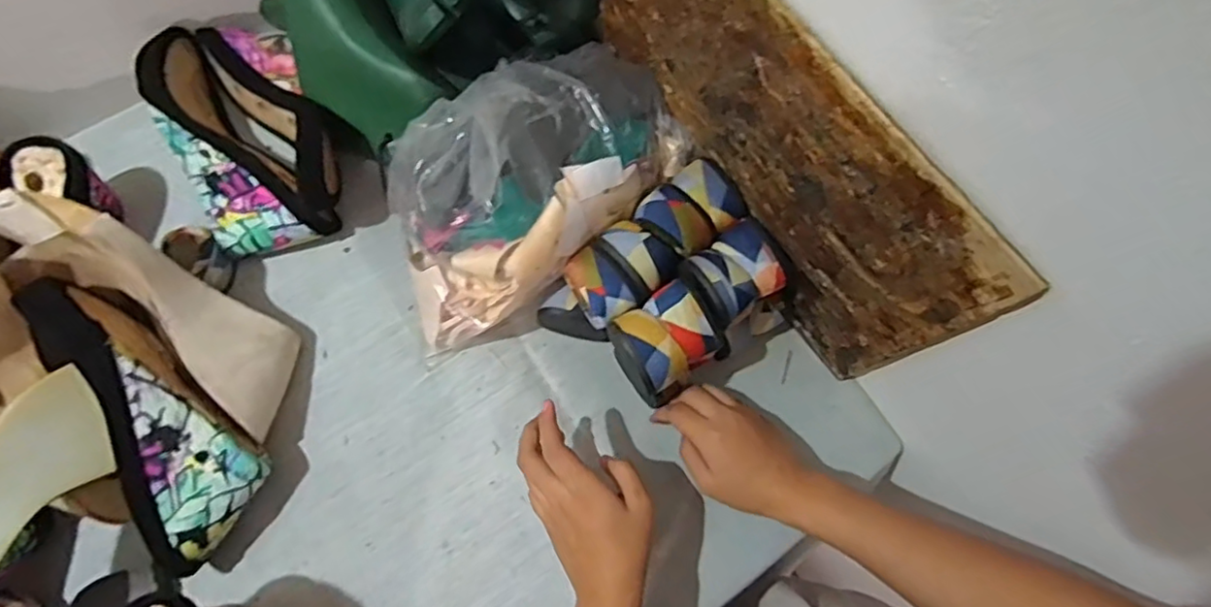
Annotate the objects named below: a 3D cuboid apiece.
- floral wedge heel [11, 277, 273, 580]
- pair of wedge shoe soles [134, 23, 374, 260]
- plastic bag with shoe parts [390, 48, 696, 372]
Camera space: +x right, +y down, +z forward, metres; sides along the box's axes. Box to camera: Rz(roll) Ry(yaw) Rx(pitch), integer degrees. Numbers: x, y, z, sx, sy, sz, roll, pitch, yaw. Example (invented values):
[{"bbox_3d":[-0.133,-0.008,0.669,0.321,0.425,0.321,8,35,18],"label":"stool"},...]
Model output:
[{"bbox_3d":[-0.343,0.081,0.484,0.087,0.076,0.233,-33,89,-10],"label":"floral wedge heel"},{"bbox_3d":[-0.316,-0.161,0.584,0.144,0.076,0.233,-26,75,-9],"label":"pair of wedge shoe soles"},{"bbox_3d":[-0.068,-0.098,0.534,0.269,0.150,0.149,-39,78,-12],"label":"plastic bag with shoe parts"}]

